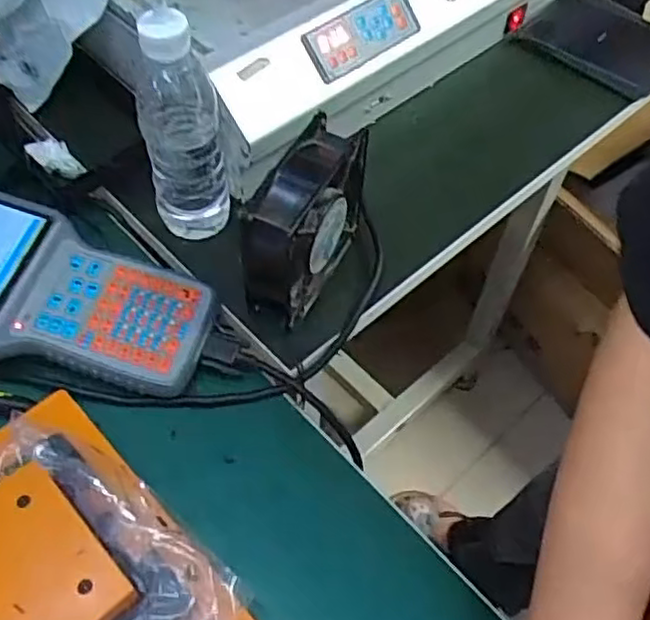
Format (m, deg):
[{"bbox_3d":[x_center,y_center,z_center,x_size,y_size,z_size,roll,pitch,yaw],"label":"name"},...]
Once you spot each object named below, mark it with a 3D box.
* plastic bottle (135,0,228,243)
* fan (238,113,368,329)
[{"bbox_3d":[-0.107,-0.134,0.508,0.055,0.182,0.050,-14,58,-11],"label":"plastic bottle"},{"bbox_3d":[-0.010,-0.064,0.516,0.043,0.130,0.135,29,60,16],"label":"fan"}]

